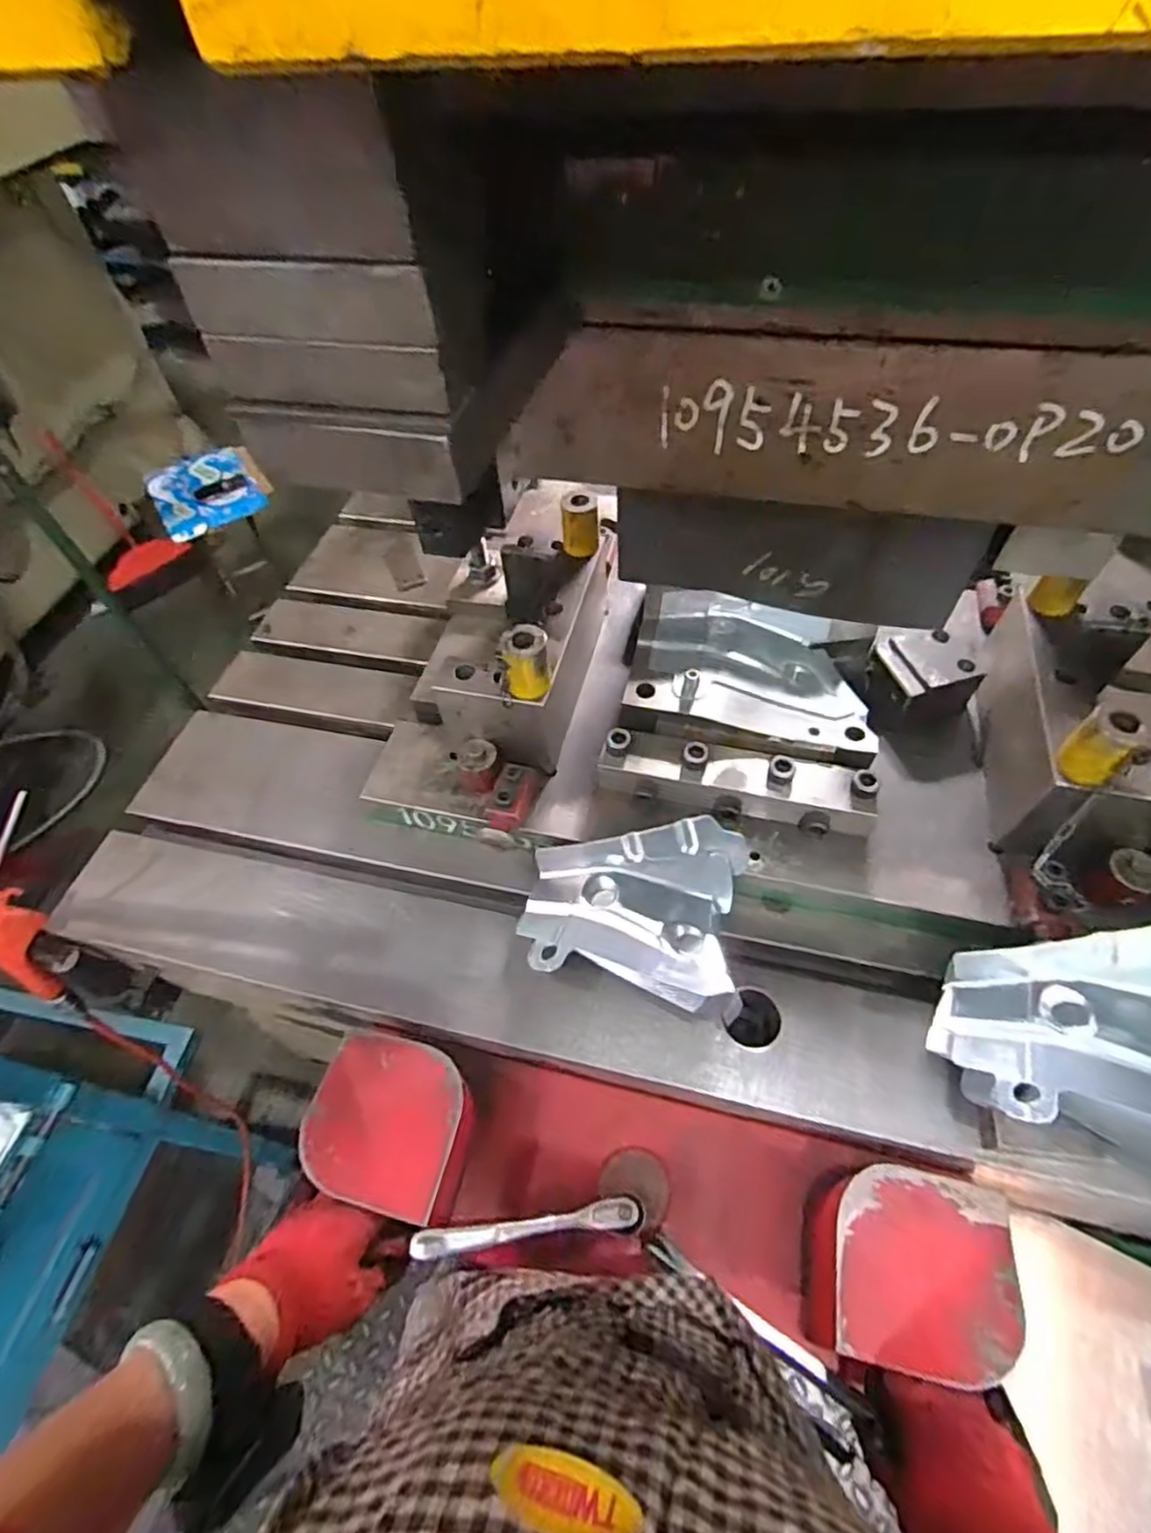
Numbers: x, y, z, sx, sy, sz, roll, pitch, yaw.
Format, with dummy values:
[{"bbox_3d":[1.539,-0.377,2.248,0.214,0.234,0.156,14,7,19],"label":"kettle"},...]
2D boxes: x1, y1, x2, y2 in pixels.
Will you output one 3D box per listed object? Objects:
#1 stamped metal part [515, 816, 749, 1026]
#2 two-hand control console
[{"bbox_3d":[0.048,0.134,0.601,0.197,0.093,0.151,8,55,9],"label":"stamped metal part"},{"bbox_3d":[0.050,0.327,0.520,0.497,0.128,0.135,10,56,12],"label":"two-hand control console"}]

